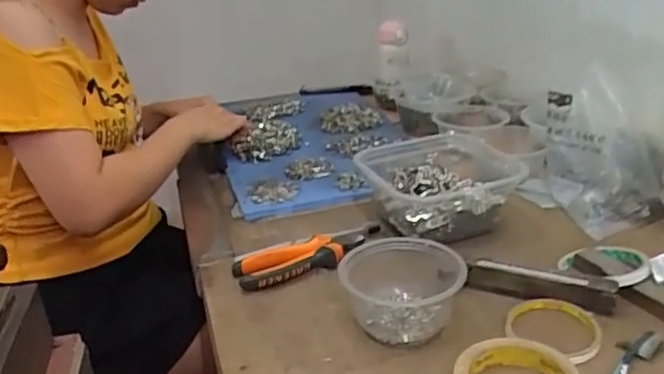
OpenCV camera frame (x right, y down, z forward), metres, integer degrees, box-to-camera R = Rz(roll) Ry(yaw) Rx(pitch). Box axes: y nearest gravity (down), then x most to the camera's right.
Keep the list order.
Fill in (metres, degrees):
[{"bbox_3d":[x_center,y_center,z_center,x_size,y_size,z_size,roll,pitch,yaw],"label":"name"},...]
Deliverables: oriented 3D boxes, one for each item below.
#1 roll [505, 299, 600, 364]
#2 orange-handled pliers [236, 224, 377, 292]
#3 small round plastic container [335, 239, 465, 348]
[{"bbox_3d":[0.204,0.132,0.589,0.082,0.016,0.080,-3,24,1],"label":"roll"},{"bbox_3d":[-0.019,0.072,0.722,0.184,0.026,0.057,-14,26,-23],"label":"orange-handled pliers"},{"bbox_3d":[0.063,0.095,0.618,0.102,0.053,0.108,-3,24,1],"label":"small round plastic container"}]

